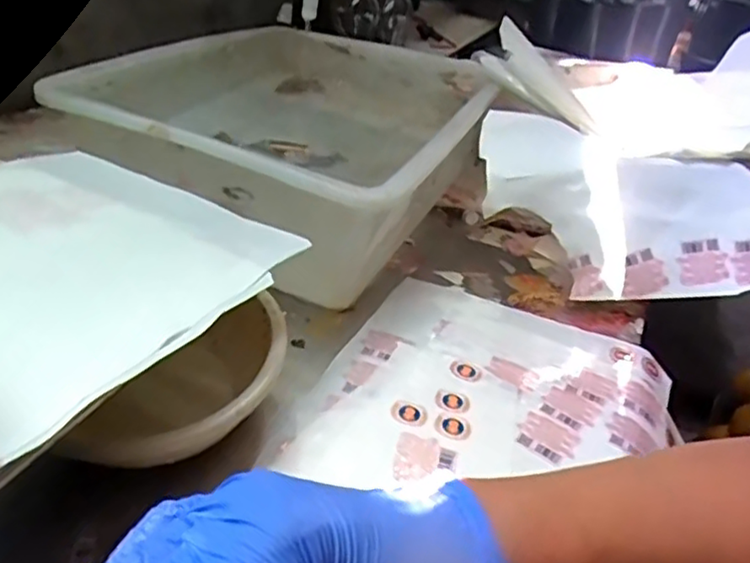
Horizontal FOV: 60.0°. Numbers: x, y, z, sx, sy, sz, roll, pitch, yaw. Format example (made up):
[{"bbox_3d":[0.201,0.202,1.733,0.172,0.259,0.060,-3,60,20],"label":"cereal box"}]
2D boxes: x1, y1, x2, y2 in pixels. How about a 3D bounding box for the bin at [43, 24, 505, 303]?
[{"bbox_3d":[-0.070,-0.176,0.772,0.366,0.140,0.480,21,35,13],"label":"bin"}]

